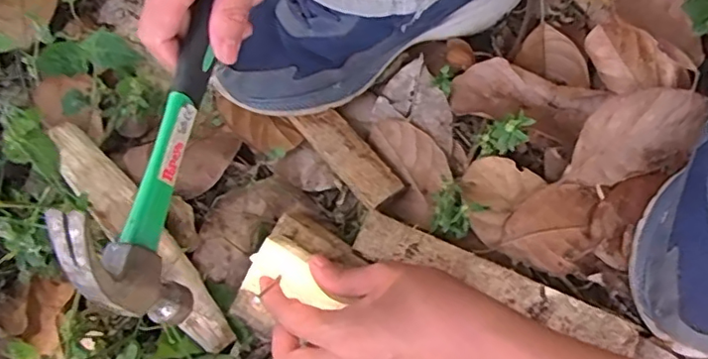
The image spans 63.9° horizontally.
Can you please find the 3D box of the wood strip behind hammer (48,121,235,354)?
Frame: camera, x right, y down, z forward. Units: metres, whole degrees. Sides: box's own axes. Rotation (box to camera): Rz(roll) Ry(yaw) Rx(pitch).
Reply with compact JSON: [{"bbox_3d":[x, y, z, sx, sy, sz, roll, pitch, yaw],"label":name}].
[{"bbox_3d":[-0.165,0.043,0.438,0.033,0.020,0.212,-39,88,-10],"label":"wood strip behind hammer"}]

